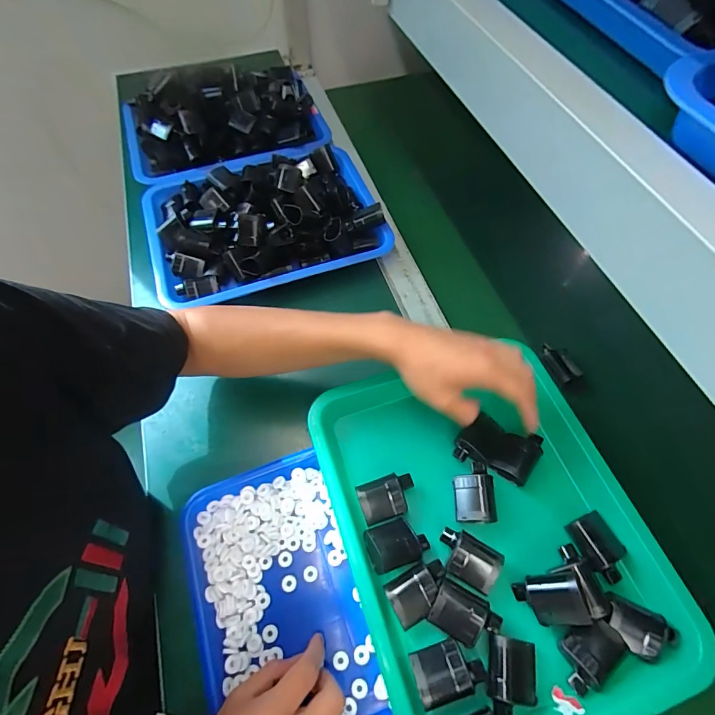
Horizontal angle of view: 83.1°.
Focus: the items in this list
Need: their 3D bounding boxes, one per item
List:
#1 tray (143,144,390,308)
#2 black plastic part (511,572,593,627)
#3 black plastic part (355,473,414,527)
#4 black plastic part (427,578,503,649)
[{"bbox_3d":[-0.138,-0.209,0.592,0.331,0.062,0.260,-19,62,-9],"label":"tray"},{"bbox_3d":[0.163,0.205,0.341,0.055,0.018,0.038,-24,79,28],"label":"black plastic part"},{"bbox_3d":[0.029,0.136,0.389,0.054,0.024,0.038,-16,61,-8],"label":"black plastic part"},{"bbox_3d":[0.090,0.215,0.333,0.055,0.017,0.037,26,64,15],"label":"black plastic part"}]

